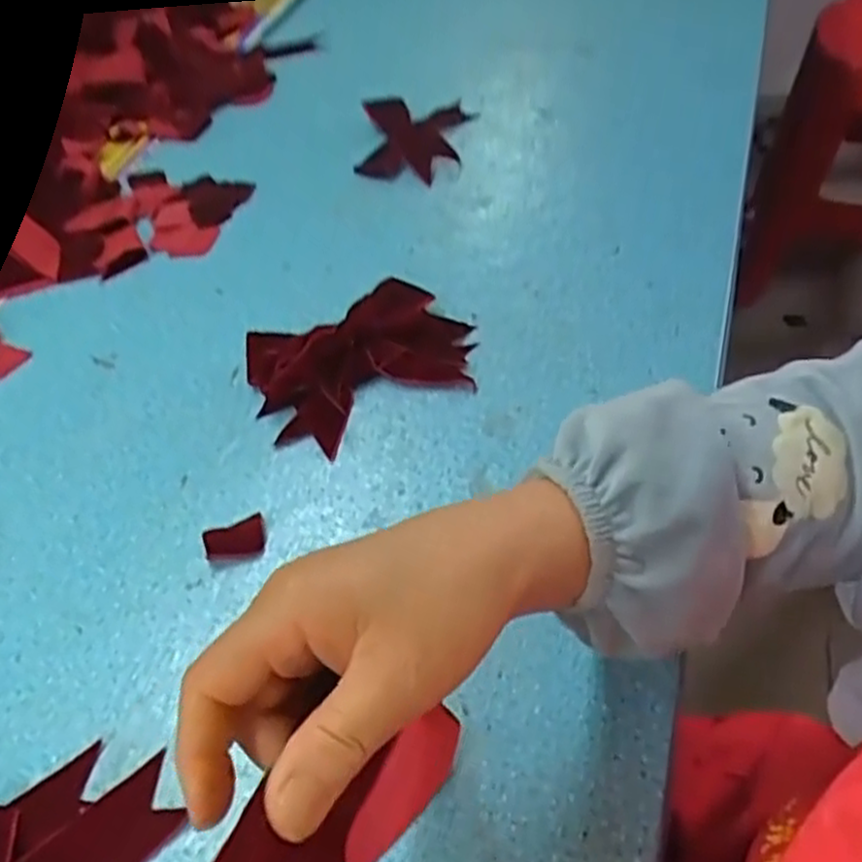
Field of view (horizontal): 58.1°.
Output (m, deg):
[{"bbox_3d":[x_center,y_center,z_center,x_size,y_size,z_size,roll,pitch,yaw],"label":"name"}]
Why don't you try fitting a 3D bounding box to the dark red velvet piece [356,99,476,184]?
[{"bbox_3d":[-0.020,-0.287,0.720,0.104,0.035,0.143,5,51,9],"label":"dark red velvet piece"}]

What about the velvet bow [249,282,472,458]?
[{"bbox_3d":[-0.047,-0.058,0.521,0.152,0.040,0.122,-18,51,-10],"label":"velvet bow"}]

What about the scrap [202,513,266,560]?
[{"bbox_3d":[-0.113,0.062,0.447,0.034,0.004,0.026,-16,51,-8],"label":"scrap"}]

